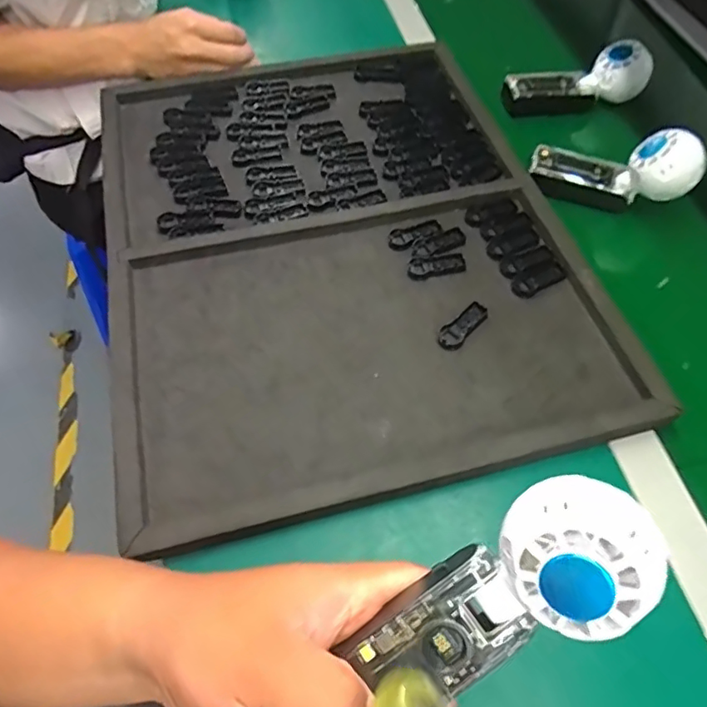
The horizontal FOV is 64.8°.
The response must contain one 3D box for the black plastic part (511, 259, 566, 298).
[{"bbox_3d":[0.171,-0.069,0.518,0.055,0.005,0.024,-29,65,-12],"label":"black plastic part"}]

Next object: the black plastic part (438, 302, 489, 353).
[{"bbox_3d":[0.095,-0.024,0.487,0.022,0.009,0.053,39,71,20],"label":"black plastic part"}]

